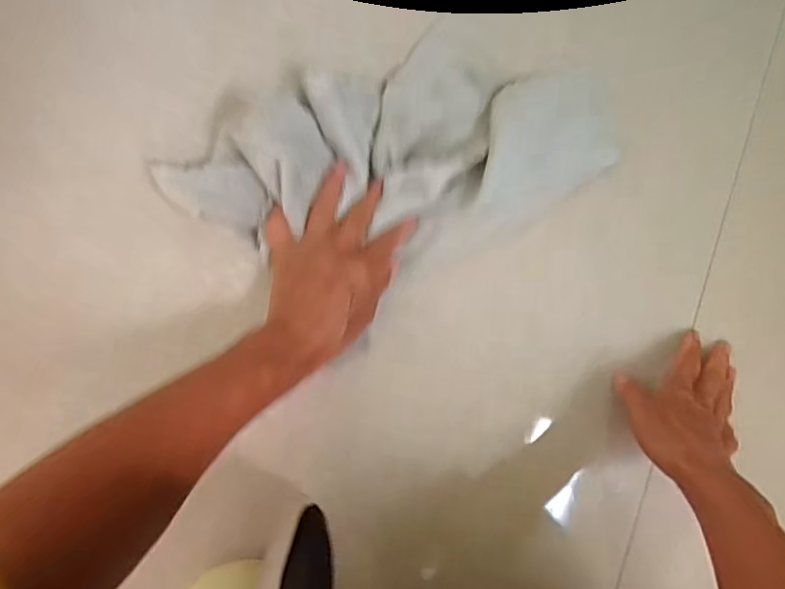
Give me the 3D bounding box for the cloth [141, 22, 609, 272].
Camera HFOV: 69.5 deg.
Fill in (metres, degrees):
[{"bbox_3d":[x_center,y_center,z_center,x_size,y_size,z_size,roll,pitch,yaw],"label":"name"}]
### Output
[{"bbox_3d":[0.009,-0.126,0.464,0.367,0.050,0.183,-9,87,-11],"label":"cloth"}]

